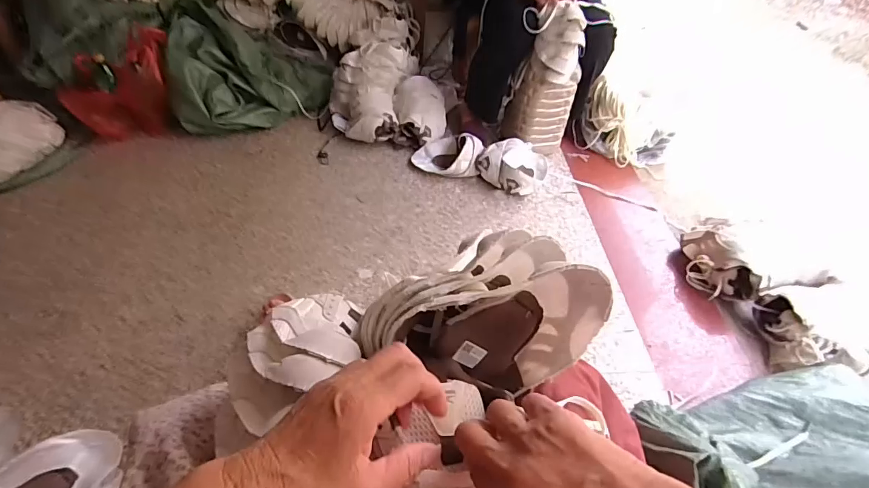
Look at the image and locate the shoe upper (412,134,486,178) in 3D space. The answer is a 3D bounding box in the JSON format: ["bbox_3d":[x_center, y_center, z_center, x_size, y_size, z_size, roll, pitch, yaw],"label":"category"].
[{"bbox_3d":[0.045,-0.298,1.439,0.228,0.102,0.148,18,47,15],"label":"shoe upper"}]

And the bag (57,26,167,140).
[{"bbox_3d":[-1.015,-0.506,1.460,0.316,0.261,0.218,-14,47,-16],"label":"bag"}]

